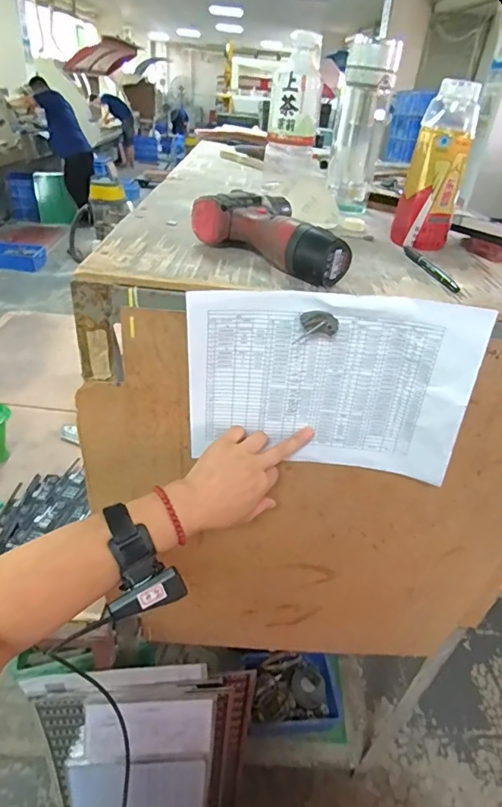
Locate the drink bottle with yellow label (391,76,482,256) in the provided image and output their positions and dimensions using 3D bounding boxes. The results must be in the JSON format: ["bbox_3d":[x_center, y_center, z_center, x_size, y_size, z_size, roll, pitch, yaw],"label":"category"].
[{"bbox_3d":[0.236,-0.294,0.574,0.070,0.179,0.059,17,38,15],"label":"drink bottle with yellow label"}]

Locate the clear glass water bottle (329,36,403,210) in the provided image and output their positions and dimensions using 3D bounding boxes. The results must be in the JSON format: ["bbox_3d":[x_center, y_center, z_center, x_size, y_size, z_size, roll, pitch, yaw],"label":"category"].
[{"bbox_3d":[0.172,-0.430,0.715,0.069,0.223,0.060,11,36,7],"label":"clear glass water bottle"}]

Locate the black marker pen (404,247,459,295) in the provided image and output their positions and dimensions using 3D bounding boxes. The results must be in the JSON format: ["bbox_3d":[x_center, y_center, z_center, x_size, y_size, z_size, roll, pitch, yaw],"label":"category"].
[{"bbox_3d":[0.215,-0.163,0.545,0.017,0.010,0.146,-1,37,-9],"label":"black marker pen"}]

